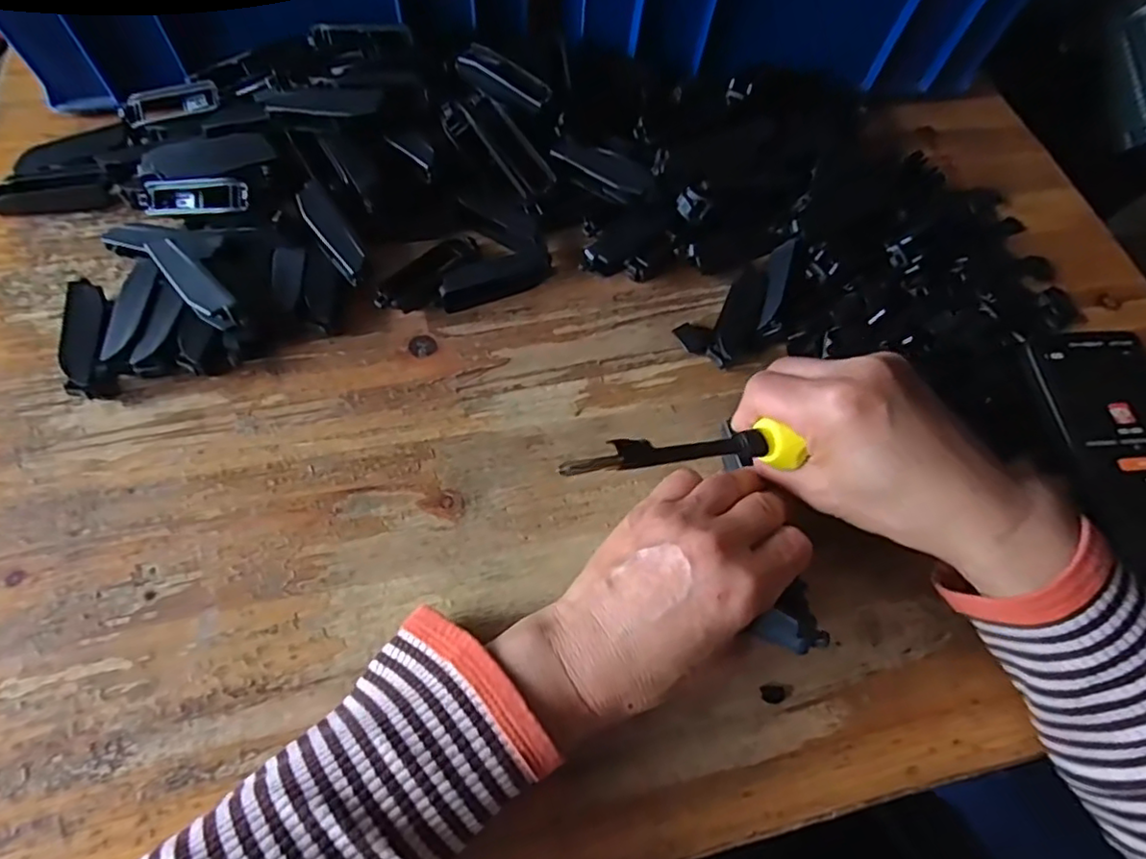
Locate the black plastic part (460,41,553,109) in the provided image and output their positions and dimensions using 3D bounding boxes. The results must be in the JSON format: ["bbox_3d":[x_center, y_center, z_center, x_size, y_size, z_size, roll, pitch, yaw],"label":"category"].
[{"bbox_3d":[-0.045,-0.218,0.375,0.066,0.014,0.023,38,67,13],"label":"black plastic part"}]

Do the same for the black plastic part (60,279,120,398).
[{"bbox_3d":[-0.253,-0.049,0.315,0.020,0.018,0.069,-11,65,-9],"label":"black plastic part"}]

